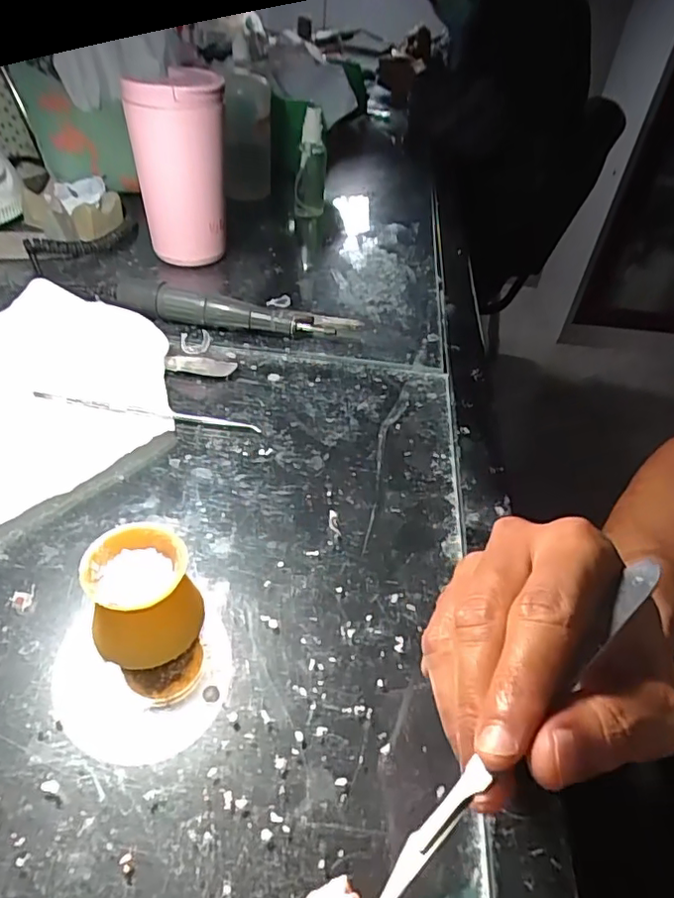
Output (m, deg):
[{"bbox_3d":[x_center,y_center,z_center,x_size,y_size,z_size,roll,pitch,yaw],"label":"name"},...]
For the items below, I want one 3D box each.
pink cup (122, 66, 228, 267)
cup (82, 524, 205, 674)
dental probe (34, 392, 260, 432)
[{"bbox_3d":[-0.144,-0.256,0.525,0.079,0.152,0.083,-6,44,-13],"label":"pink cup"},{"bbox_3d":[-0.090,0.068,0.260,0.046,0.045,0.045,3,43,-3],"label":"cup"},{"bbox_3d":[-0.129,-0.026,0.386,0.153,0.006,0.008,8,43,2],"label":"dental probe"}]

